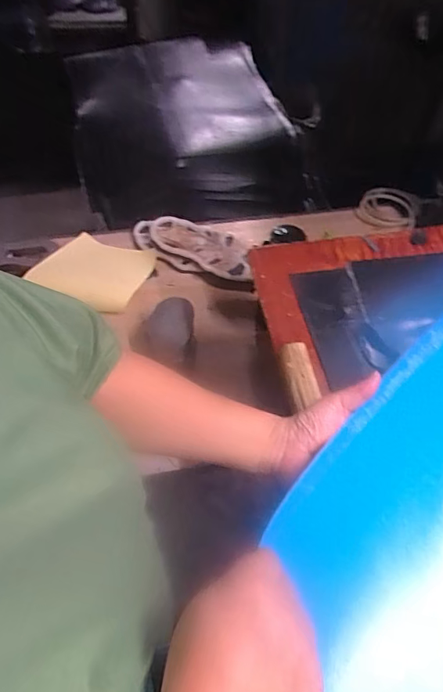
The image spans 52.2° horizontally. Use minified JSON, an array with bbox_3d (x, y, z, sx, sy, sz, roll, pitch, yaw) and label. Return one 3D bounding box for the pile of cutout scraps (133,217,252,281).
[{"bbox_3d":[-0.060,-0.225,1.006,0.297,0.026,0.118,21,64,17],"label":"pile of cutout scraps"}]

